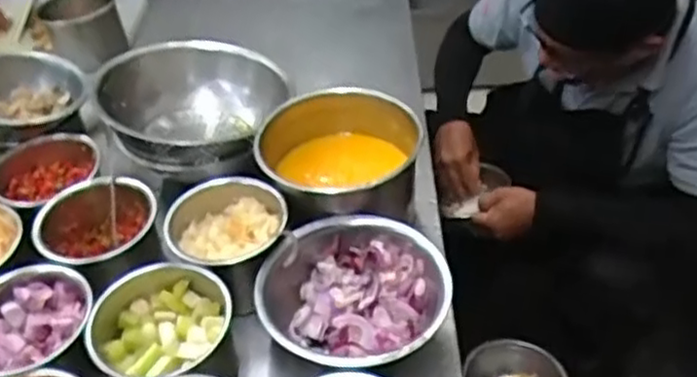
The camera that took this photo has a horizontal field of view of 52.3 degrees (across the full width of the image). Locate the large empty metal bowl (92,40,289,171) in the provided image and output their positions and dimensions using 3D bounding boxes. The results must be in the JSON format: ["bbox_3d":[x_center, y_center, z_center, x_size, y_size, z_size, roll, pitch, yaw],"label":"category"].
[{"bbox_3d":[-0.196,-0.091,0.871,0.194,0.107,0.208,-2,43,2],"label":"large empty metal bowl"}]

